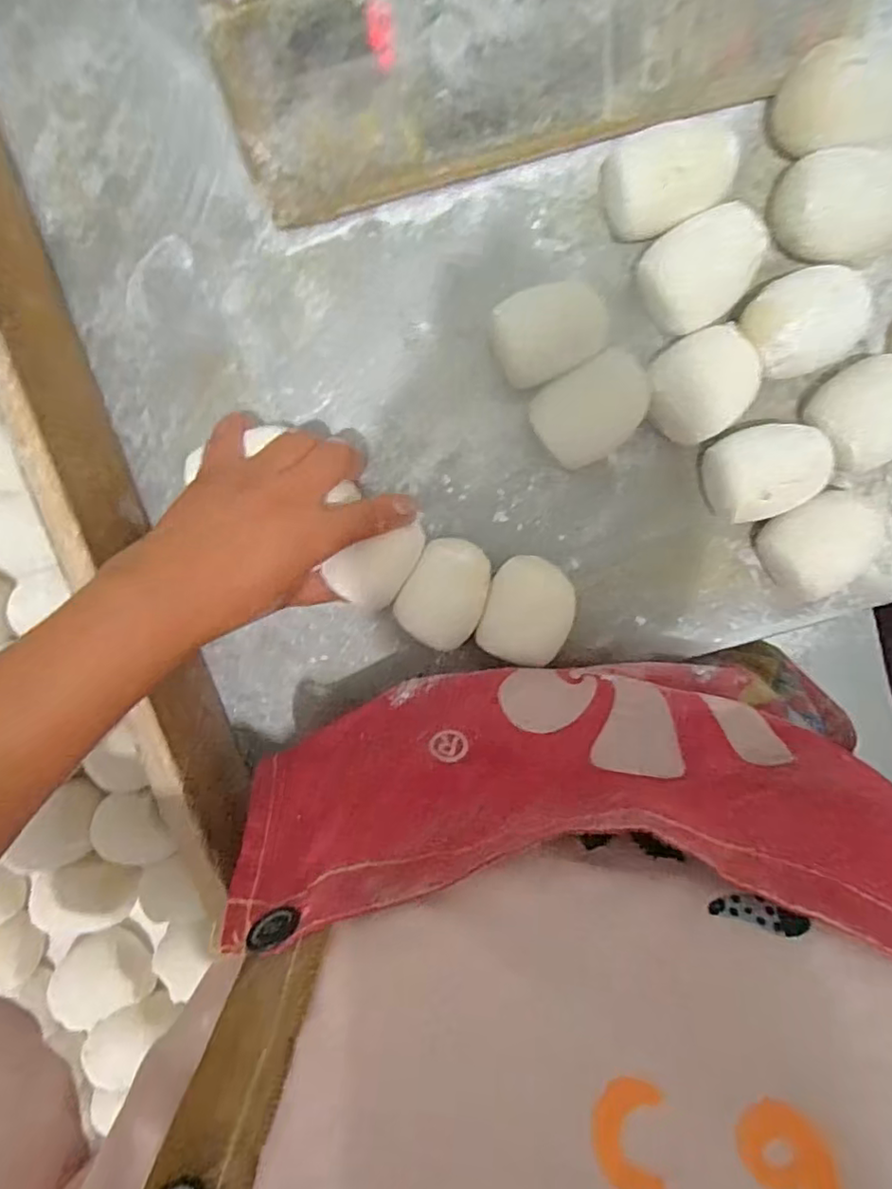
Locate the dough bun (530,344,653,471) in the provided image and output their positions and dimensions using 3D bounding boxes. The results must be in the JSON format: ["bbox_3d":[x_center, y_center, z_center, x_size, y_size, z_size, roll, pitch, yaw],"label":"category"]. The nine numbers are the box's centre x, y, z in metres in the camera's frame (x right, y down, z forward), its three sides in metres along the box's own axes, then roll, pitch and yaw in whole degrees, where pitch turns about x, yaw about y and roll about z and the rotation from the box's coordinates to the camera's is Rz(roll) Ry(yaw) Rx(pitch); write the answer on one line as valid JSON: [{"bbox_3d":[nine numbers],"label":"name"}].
[{"bbox_3d":[0.085,-0.106,0.357,0.061,0.031,0.051,-29,95,5],"label":"dough bun"}]

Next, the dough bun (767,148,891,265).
[{"bbox_3d":[0.214,-0.206,0.333,0.065,0.041,0.048,12,97,1],"label":"dough bun"}]

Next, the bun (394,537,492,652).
[{"bbox_3d":[0.001,-0.002,0.373,0.048,0.037,0.063,30,97,-2],"label":"bun"}]

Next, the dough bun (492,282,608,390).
[{"bbox_3d":[0.058,-0.149,0.352,0.060,0.031,0.047,-27,95,5],"label":"dough bun"}]

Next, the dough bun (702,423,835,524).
[{"bbox_3d":[0.186,-0.072,0.356,0.066,0.043,0.051,-21,96,4],"label":"dough bun"}]

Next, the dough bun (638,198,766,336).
[{"bbox_3d":[0.141,-0.177,0.338,0.058,0.039,0.050,-26,95,5],"label":"dough bun"}]

